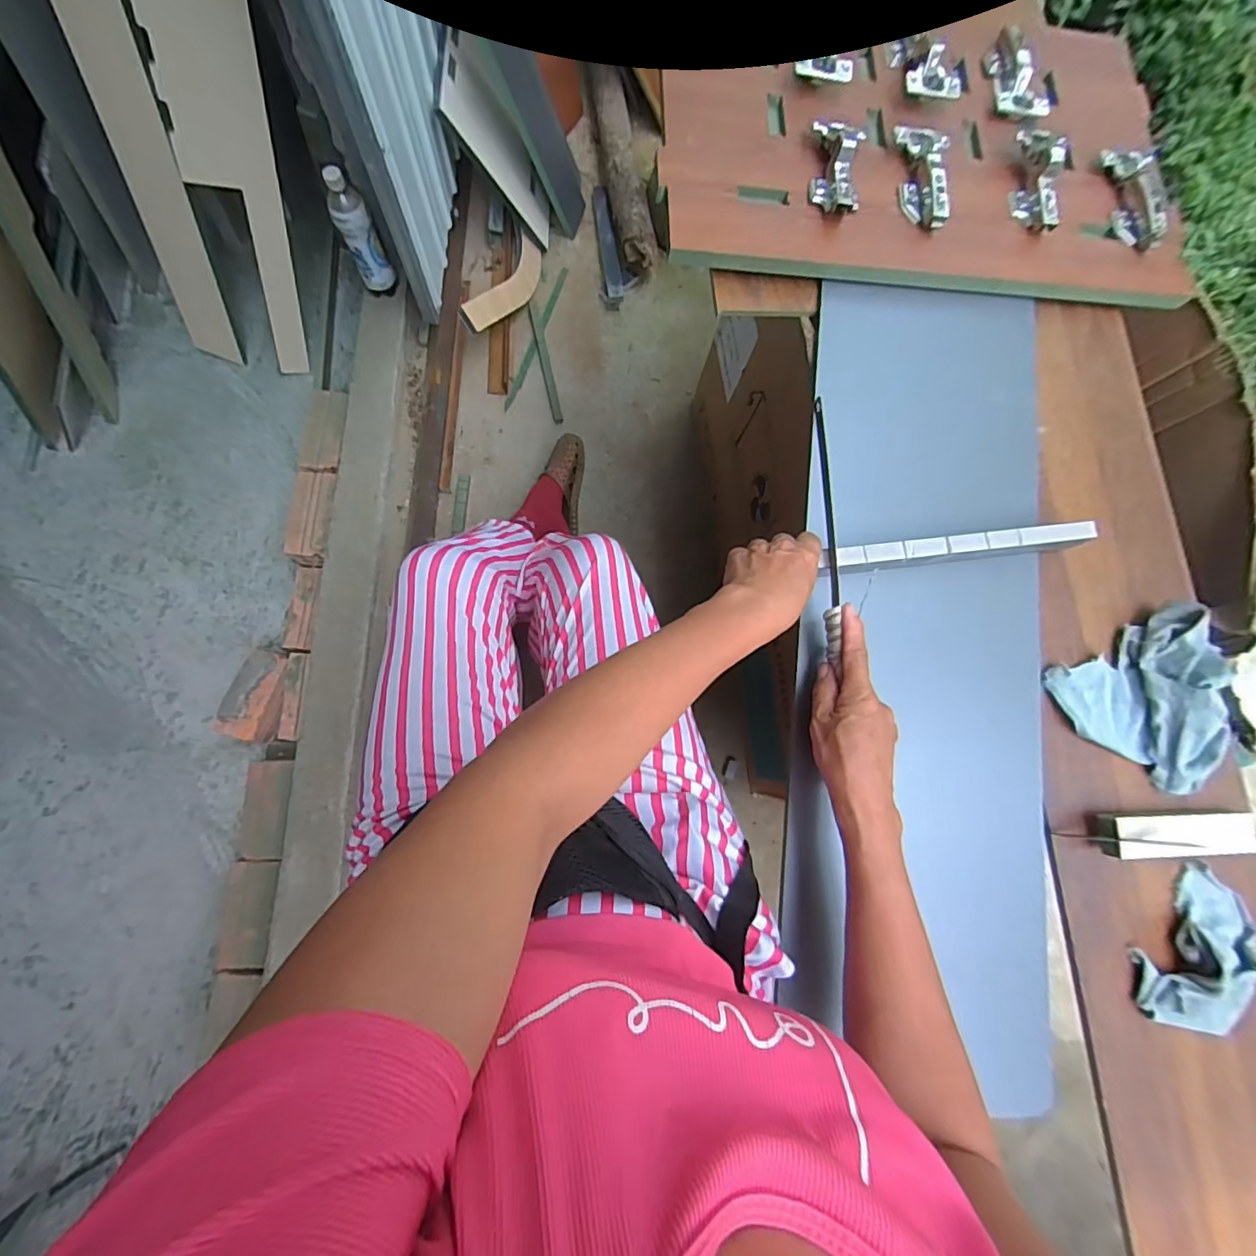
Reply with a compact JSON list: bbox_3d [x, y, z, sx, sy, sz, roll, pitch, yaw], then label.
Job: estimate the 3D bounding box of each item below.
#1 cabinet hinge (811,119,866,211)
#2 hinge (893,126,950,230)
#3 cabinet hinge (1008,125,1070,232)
[{"bbox_3d":[0.206,-0.452,0.540,0.046,0.032,0.102,4,79,-4],"label":"cabinet hinge"},{"bbox_3d":[0.298,-0.460,0.556,0.048,0.028,0.113,7,79,-3],"label":"hinge"},{"bbox_3d":[0.426,-0.465,0.565,0.042,0.027,0.108,9,79,-3],"label":"cabinet hinge"}]

